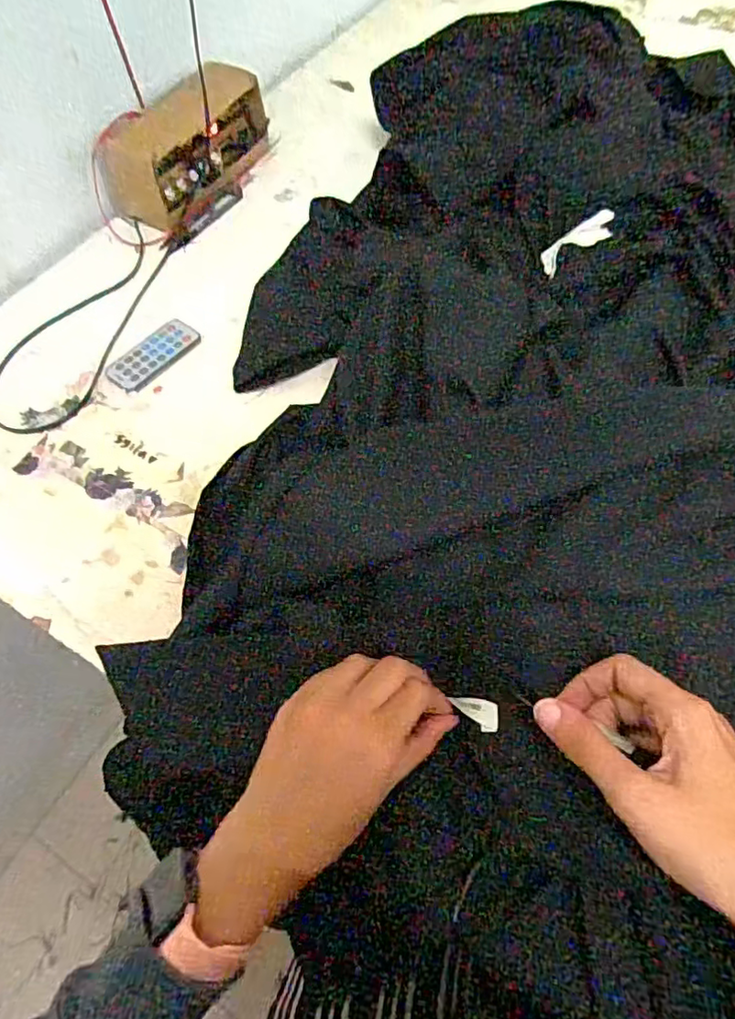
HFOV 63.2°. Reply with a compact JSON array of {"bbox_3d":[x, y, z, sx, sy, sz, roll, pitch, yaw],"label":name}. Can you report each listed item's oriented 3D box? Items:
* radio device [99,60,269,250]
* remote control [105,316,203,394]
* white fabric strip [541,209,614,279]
[{"bbox_3d":[-0.177,-0.382,0.633,0.082,0.087,0.192,32,68,20],"label":"radio device"},{"bbox_3d":[-0.194,-0.140,0.542,0.044,0.011,0.085,32,68,20],"label":"remote control"},{"bbox_3d":[0.166,-0.211,0.472,0.062,0.008,0.025,-33,60,16],"label":"white fabric strip"}]

